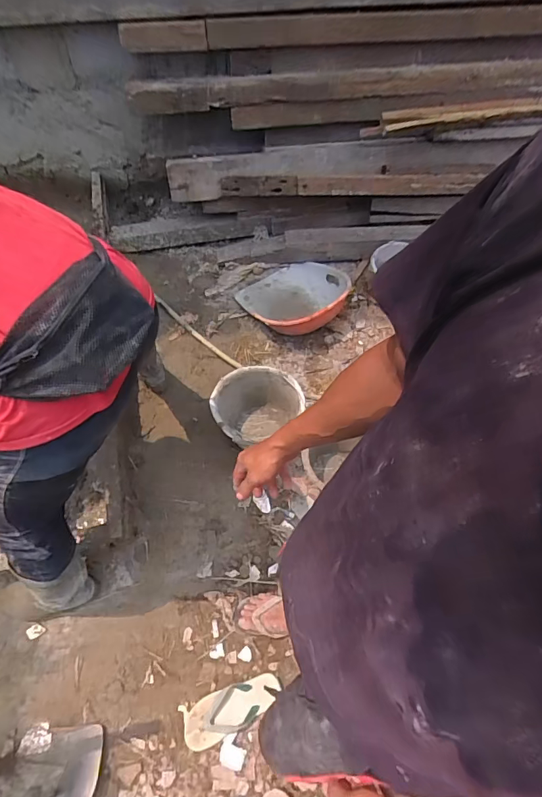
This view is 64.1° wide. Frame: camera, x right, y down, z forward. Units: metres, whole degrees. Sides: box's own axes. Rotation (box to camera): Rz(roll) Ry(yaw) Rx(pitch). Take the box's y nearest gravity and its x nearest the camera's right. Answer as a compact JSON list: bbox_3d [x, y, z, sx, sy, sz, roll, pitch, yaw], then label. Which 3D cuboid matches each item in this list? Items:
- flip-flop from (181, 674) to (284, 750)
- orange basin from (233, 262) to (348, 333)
[{"bbox_3d":[-0.103,0.829,1.162,0.263,0.037,0.102,-17,64,-13],"label":"flip-flop"},{"bbox_3d":[0.113,-0.417,1.738,0.420,0.176,0.365,-20,65,-14],"label":"orange basin"}]

